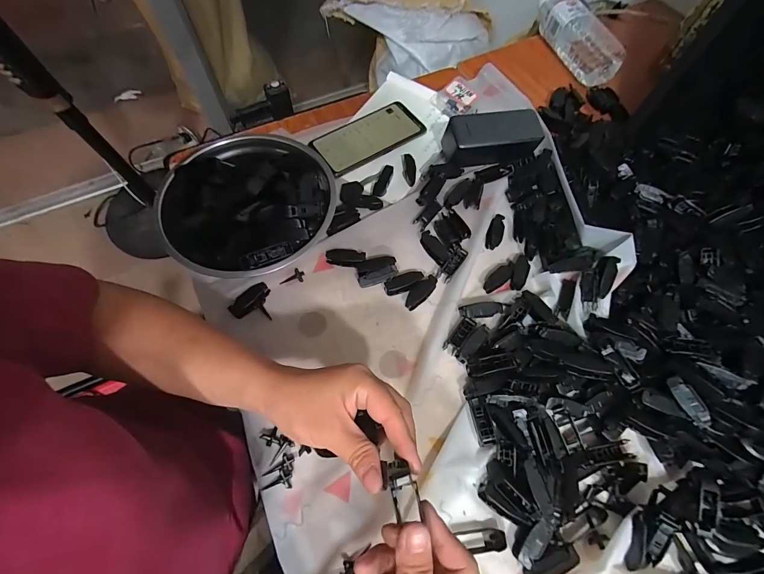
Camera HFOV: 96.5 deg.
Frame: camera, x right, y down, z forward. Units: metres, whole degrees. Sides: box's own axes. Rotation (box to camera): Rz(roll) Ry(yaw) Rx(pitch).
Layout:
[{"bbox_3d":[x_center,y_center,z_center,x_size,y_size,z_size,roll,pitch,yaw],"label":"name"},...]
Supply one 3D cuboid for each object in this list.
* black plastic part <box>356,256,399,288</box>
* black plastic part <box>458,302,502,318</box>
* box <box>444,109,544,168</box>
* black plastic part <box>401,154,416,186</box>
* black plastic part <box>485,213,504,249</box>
[{"bbox_3d":[-0.006,-0.020,0.426,0.050,0.016,0.036,-10,65,-5],"label":"black plastic part"},{"bbox_3d":[0.117,0.028,0.404,0.049,0.016,0.016,-8,65,-4],"label":"black plastic part"},{"bbox_3d":[0.156,-0.211,0.486,0.126,0.046,0.058,-10,65,-5],"label":"box"},{"bbox_3d":[0.039,-0.170,0.491,0.019,0.006,0.055,-1,65,-1],"label":"black plastic part"},{"bbox_3d":[0.152,-0.074,0.456,0.020,0.009,0.049,19,81,8],"label":"black plastic part"}]

